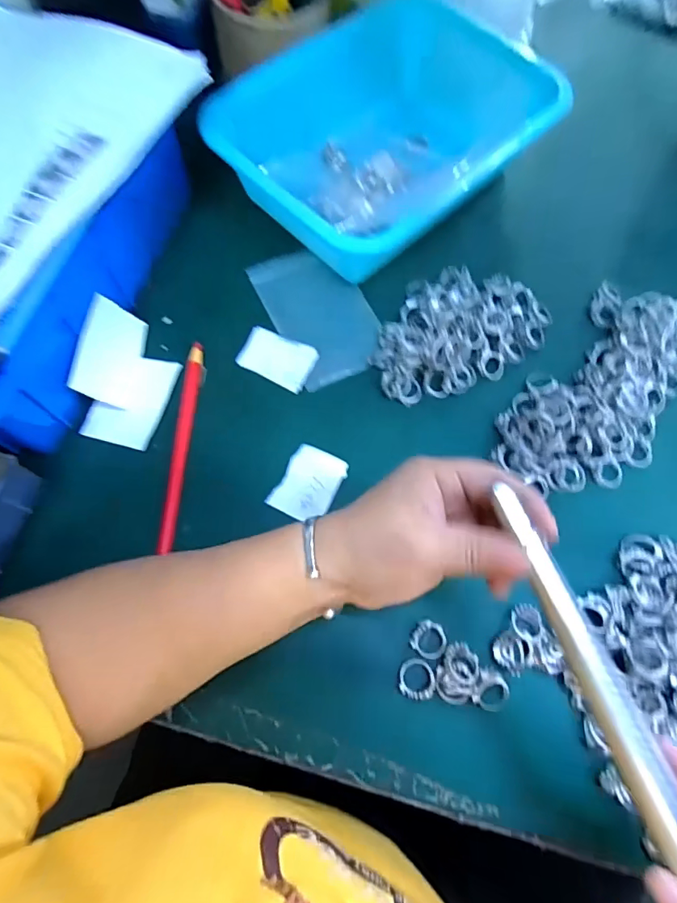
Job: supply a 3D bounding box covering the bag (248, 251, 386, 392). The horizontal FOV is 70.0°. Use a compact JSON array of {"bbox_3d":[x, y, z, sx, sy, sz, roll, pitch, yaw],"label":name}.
[{"bbox_3d":[-0.016,-0.115,0.397,0.076,0.004,0.125,-24,72,-9],"label":"bag"}]

